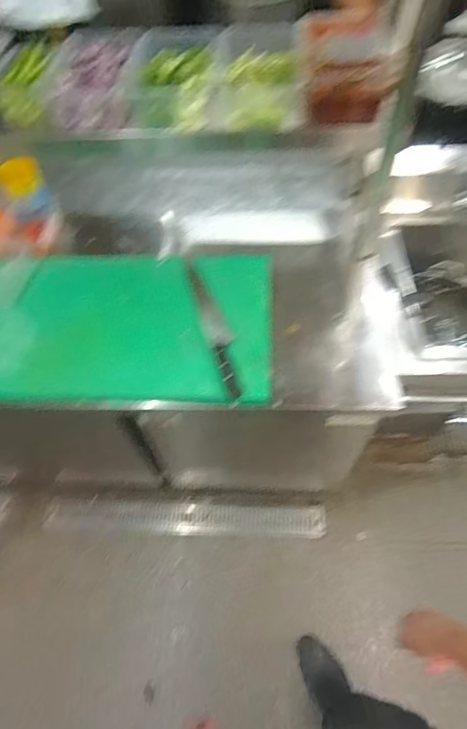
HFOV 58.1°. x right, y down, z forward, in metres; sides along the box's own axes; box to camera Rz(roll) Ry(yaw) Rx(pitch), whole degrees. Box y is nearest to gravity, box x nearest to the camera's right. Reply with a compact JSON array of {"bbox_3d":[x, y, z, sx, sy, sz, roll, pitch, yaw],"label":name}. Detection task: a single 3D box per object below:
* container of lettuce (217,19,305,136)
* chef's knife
[{"bbox_3d":[0.053,-0.584,0.857,0.160,0.104,0.257,-3,56,2],"label":"container of lettuce"},{"bbox_3d":[-0.045,-0.101,0.916,0.052,0.025,0.383,-18,61,-6],"label":"chef's knife"}]

